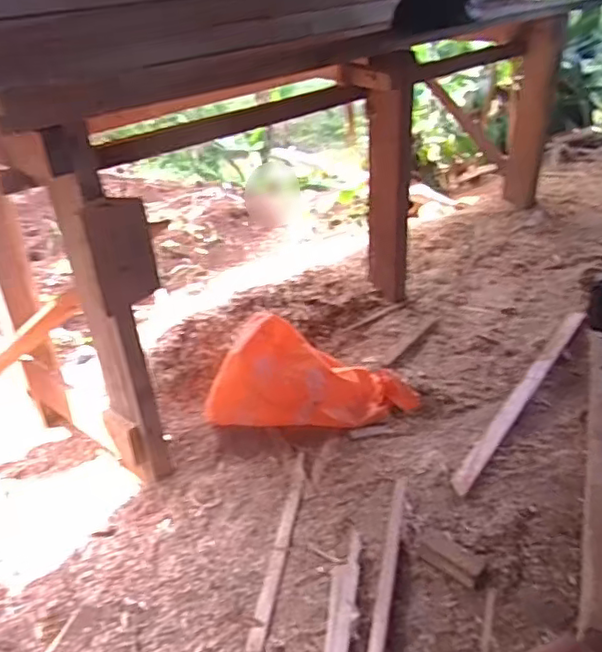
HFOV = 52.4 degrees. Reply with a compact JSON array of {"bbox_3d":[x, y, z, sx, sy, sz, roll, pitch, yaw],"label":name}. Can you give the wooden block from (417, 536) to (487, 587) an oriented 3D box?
[{"bbox_3d":[0.239,0.369,0.970,0.107,0.018,0.046,23,42,36],"label":"wooden block"}]

